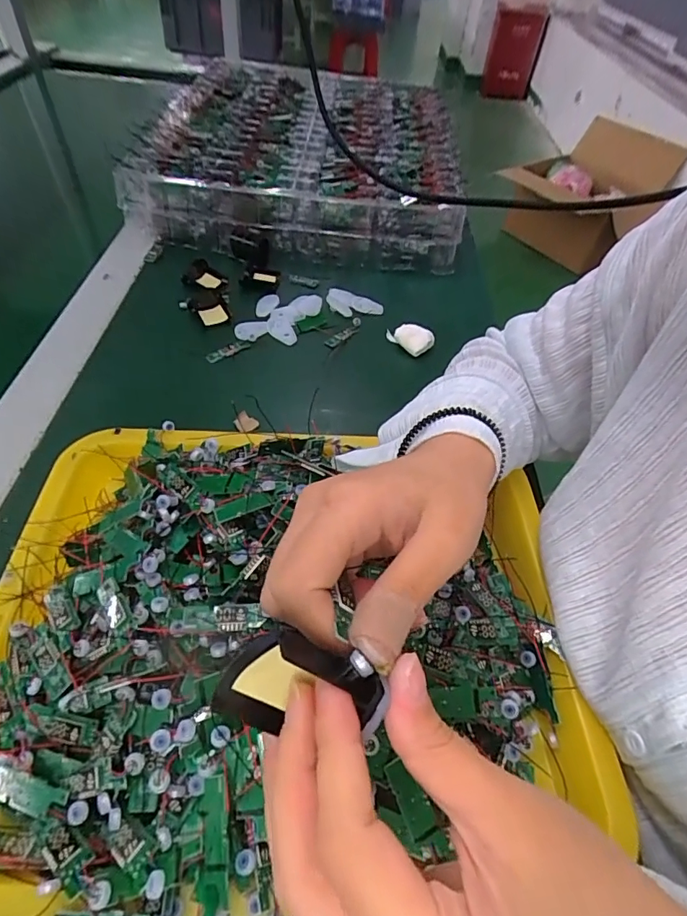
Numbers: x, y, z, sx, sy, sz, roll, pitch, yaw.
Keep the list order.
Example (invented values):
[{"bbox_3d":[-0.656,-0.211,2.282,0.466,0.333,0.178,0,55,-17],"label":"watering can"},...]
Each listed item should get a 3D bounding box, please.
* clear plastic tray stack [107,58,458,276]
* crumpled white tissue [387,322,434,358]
[{"bbox_3d":[-0.048,-0.469,0.718,0.395,0.083,0.548,5,50,-2],"label":"clear plastic tray stack"},{"bbox_3d":[0.066,-0.120,0.476,0.048,0.023,0.024,16,51,8],"label":"crumpled white tissue"}]

